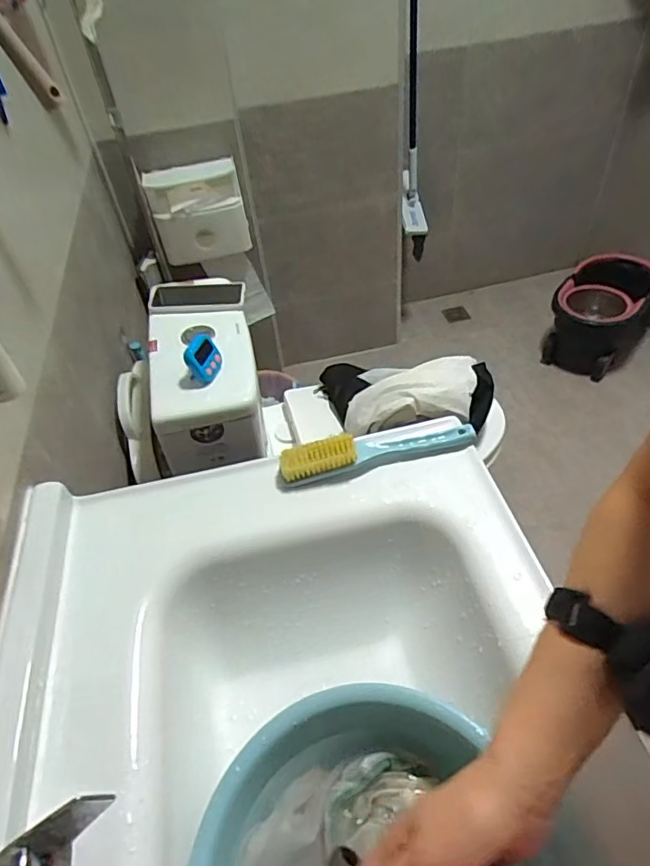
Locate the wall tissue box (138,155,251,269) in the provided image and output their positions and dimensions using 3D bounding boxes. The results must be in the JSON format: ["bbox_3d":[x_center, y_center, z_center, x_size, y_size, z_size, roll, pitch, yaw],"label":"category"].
[{"bbox_3d":[-0.337,-0.590,1.441,0.245,0.216,0.123,-22,47,-13],"label":"wall tissue box"}]

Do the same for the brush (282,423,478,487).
[{"bbox_3d":[0.062,0.020,0.630,0.228,0.048,0.032,-13,46,-5],"label":"brush"}]

